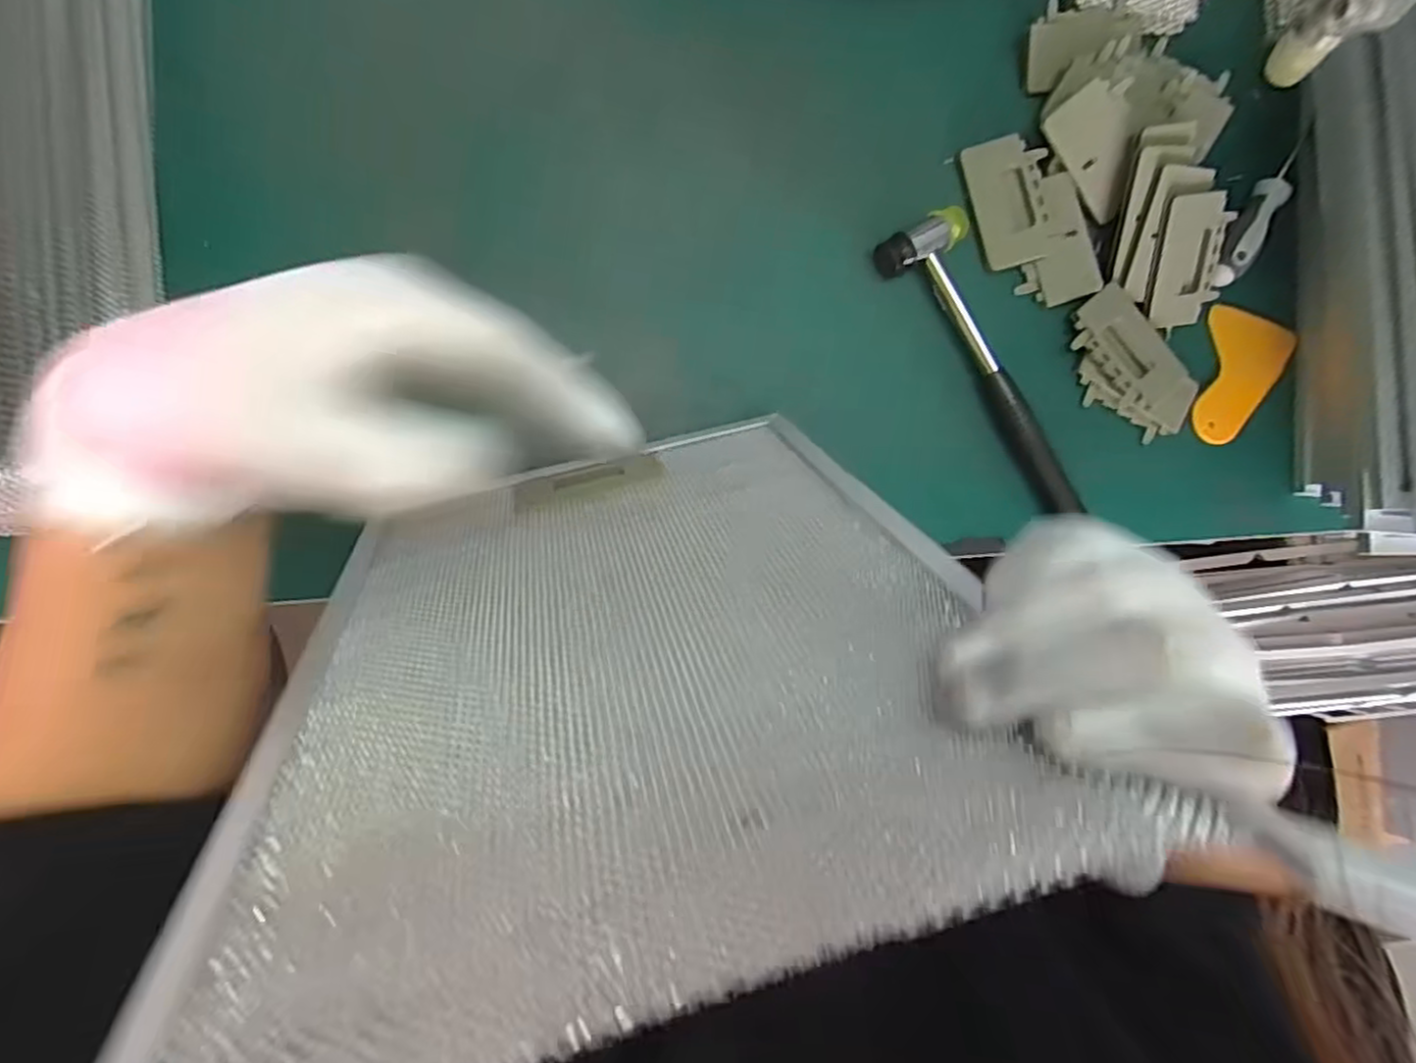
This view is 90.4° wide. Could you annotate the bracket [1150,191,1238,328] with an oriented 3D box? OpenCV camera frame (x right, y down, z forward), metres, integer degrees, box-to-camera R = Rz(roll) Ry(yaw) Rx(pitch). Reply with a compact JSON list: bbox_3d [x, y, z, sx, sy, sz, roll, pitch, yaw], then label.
[{"bbox_3d":[0.335,-0.187,0.488,0.047,0.005,0.085,-7,115,-6],"label":"bracket"}]

